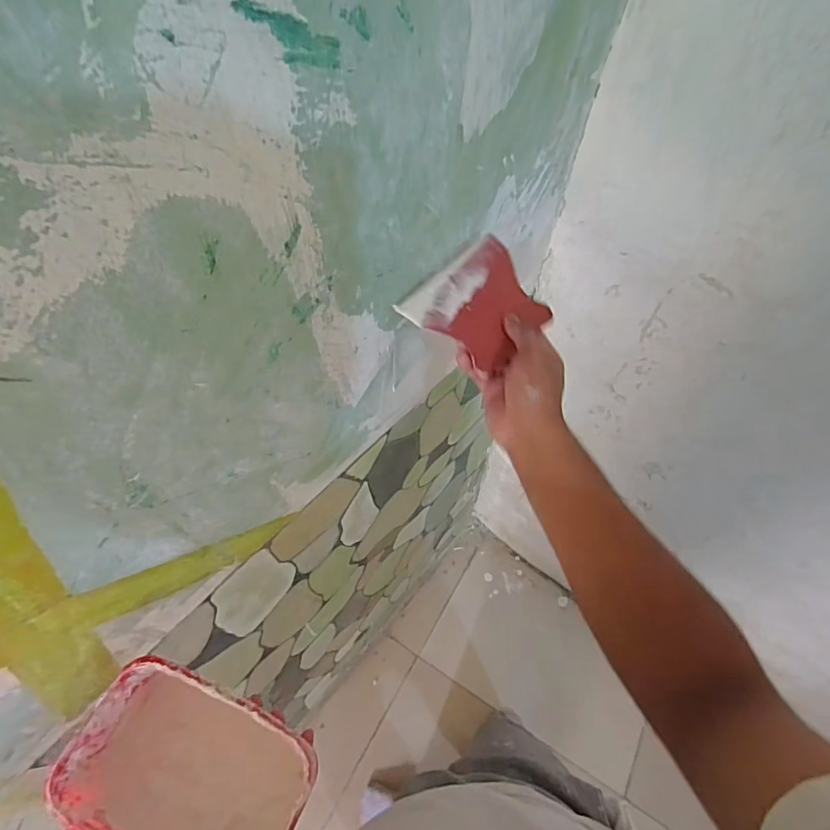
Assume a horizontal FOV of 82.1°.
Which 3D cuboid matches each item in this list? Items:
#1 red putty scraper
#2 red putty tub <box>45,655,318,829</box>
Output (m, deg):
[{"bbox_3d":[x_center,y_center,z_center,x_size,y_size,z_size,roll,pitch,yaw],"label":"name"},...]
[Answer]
[{"bbox_3d":[0.062,-0.103,0.456,0.117,0.007,0.105,-38,82,-10],"label":"red putty scraper"},{"bbox_3d":[-0.155,0.257,0.340,0.159,0.074,0.099,21,57,12],"label":"red putty tub"}]

